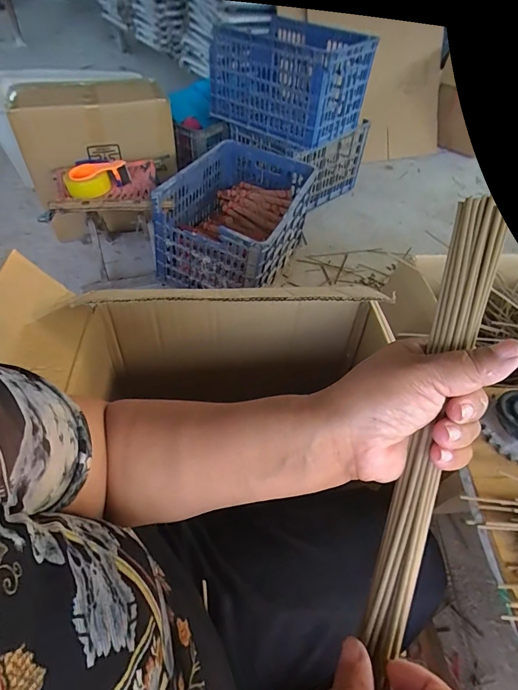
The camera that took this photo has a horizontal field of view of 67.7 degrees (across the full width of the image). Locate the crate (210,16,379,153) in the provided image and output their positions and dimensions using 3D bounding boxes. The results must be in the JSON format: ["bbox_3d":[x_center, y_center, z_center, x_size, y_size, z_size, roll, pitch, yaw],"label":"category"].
[{"bbox_3d":[0.102,-0.940,1.382,0.362,0.266,0.487,-35,60,-29],"label":"crate"}]

